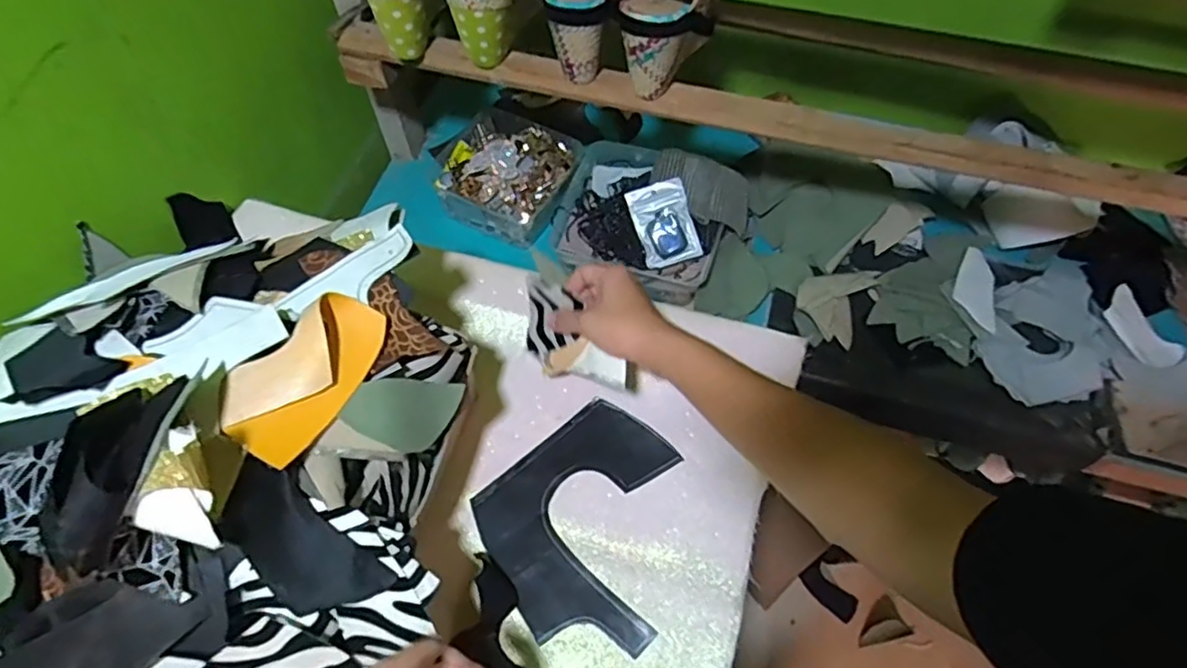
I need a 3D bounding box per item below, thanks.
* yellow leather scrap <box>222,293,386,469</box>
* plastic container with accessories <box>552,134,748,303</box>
[{"bbox_3d":[-0.186,0.024,0.427,0.060,0.028,0.115,27,63,13],"label":"yellow leather scrap"},{"bbox_3d":[0.070,-0.153,0.823,0.216,0.083,0.203,21,62,11],"label":"plastic container with accessories"}]

